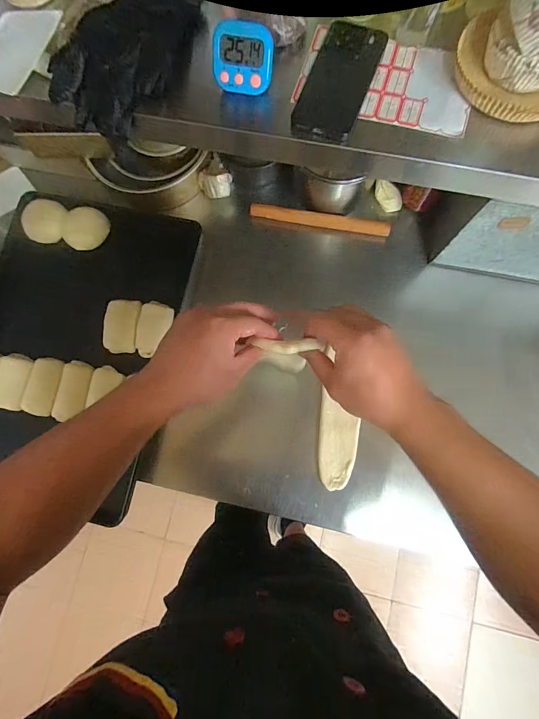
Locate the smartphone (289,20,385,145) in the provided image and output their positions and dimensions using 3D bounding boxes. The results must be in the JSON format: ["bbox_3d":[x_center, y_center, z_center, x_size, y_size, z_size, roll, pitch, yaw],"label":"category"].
[{"bbox_3d":[0.083,-0.334,0.417,0.075,0.015,0.154,21,83,5],"label":"smartphone"}]

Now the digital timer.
[{"bbox_3d":[-0.030,-0.347,0.398,0.068,0.013,0.064,10,126,2],"label":"digital timer"}]

